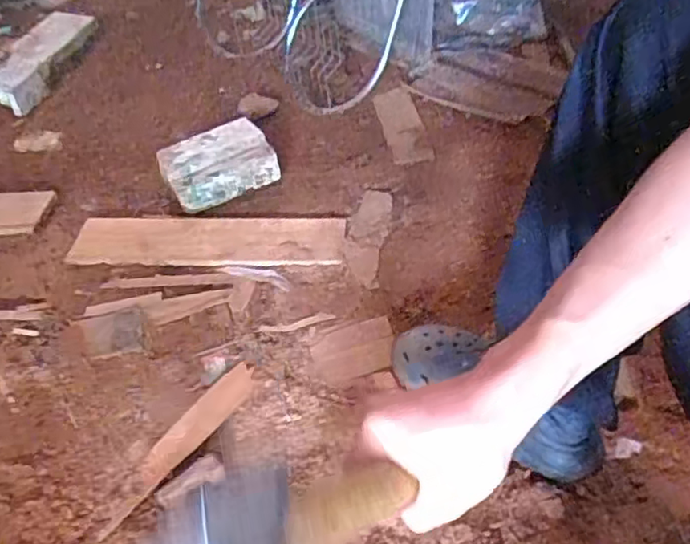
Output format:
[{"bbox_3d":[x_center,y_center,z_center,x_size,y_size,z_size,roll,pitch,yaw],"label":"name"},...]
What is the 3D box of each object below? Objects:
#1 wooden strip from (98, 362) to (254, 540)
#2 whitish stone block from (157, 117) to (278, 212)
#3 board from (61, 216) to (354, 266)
[{"bbox_3d":[-0.188,0.189,0.721,0.046,0.009,0.238,25,50,25],"label":"wooden strip"},{"bbox_3d":[-0.203,-0.175,1.024,0.169,0.068,0.115,-19,47,-18],"label":"whitish stone block"},{"bbox_3d":[-0.205,-0.052,0.948,0.401,0.008,0.104,1,44,3],"label":"board"}]

